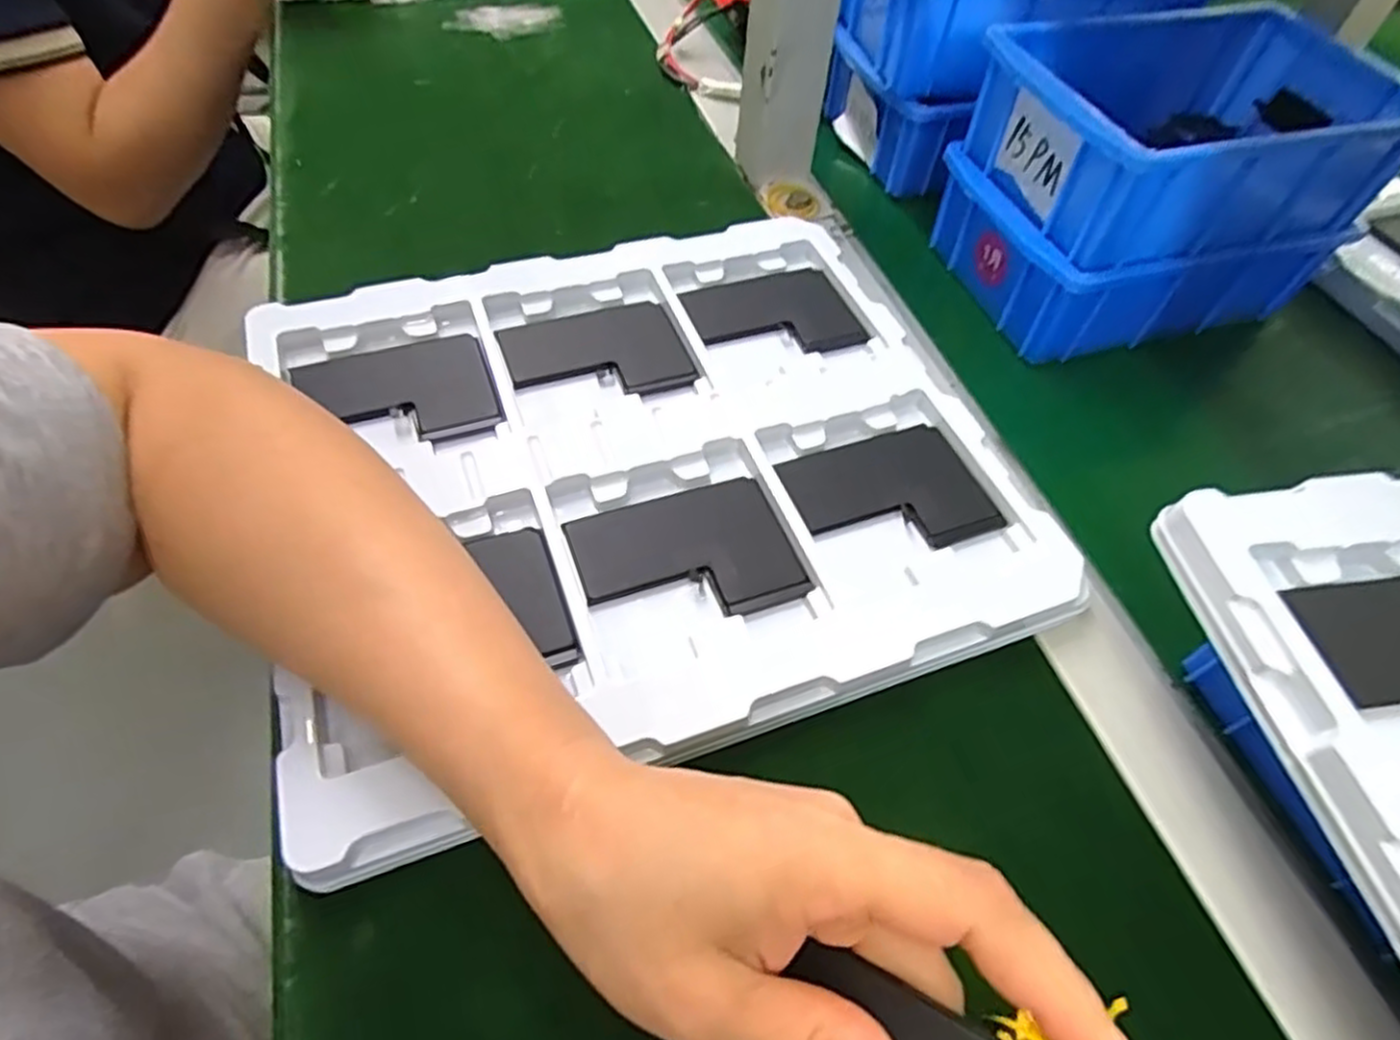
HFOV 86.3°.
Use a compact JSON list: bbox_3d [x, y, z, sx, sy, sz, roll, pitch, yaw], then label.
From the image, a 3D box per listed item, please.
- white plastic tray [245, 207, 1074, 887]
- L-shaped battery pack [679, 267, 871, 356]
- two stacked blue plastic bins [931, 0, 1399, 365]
[{"bbox_3d":[-0.023,-0.033,0.344,0.316,0.018,0.275,-14,58,-14],"label":"white plastic tray"},{"bbox_3d":[0.040,-0.113,0.413,0.087,0.005,0.069,-15,57,-14],"label":"L-shaped battery pack"},{"bbox_3d":[0.256,-0.196,0.417,0.202,0.107,0.136,-13,56,-13],"label":"two stacked blue plastic bins"}]

